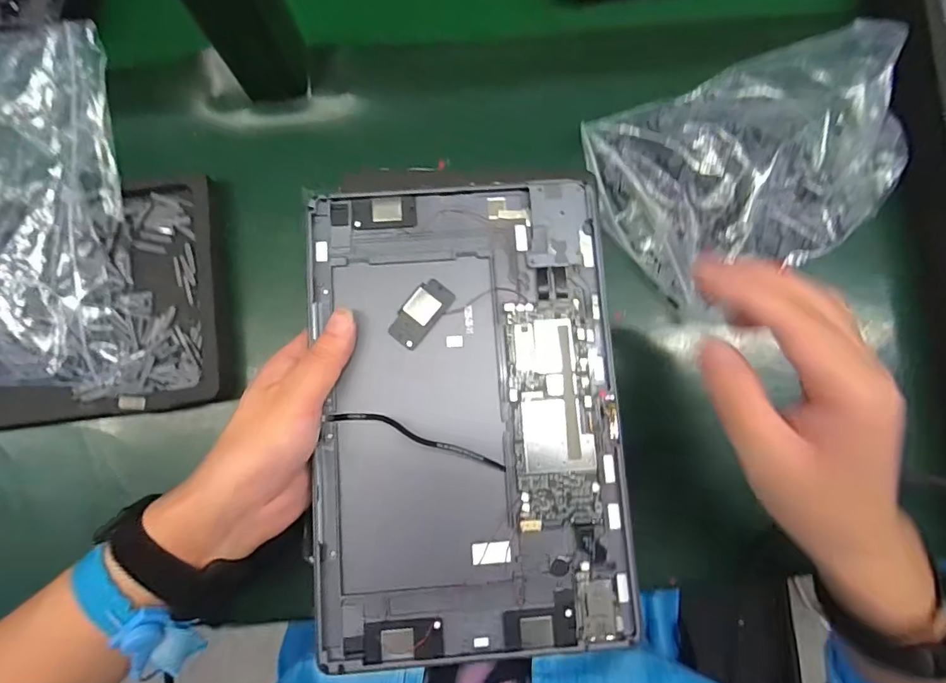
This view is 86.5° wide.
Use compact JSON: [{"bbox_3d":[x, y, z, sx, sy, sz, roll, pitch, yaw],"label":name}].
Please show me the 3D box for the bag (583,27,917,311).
[{"bbox_3d":[0.182,-0.115,0.332,0.189,0.058,0.145,-21,80,-4],"label":"bag"}]

